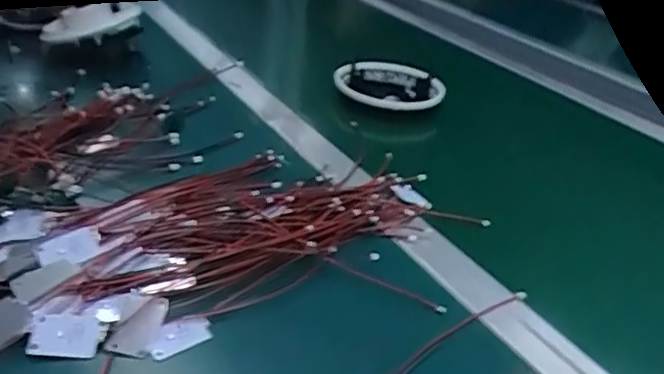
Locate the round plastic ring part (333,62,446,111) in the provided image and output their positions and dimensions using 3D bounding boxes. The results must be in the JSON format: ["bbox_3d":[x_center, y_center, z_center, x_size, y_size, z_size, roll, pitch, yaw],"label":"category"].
[{"bbox_3d":[0.065,-0.122,0.724,0.140,0.030,0.105,-10,34,-22],"label":"round plastic ring part"}]

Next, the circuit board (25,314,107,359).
[{"bbox_3d":[-0.156,0.088,0.350,0.041,0.004,0.026,5,55,-14],"label":"circuit board"}]

